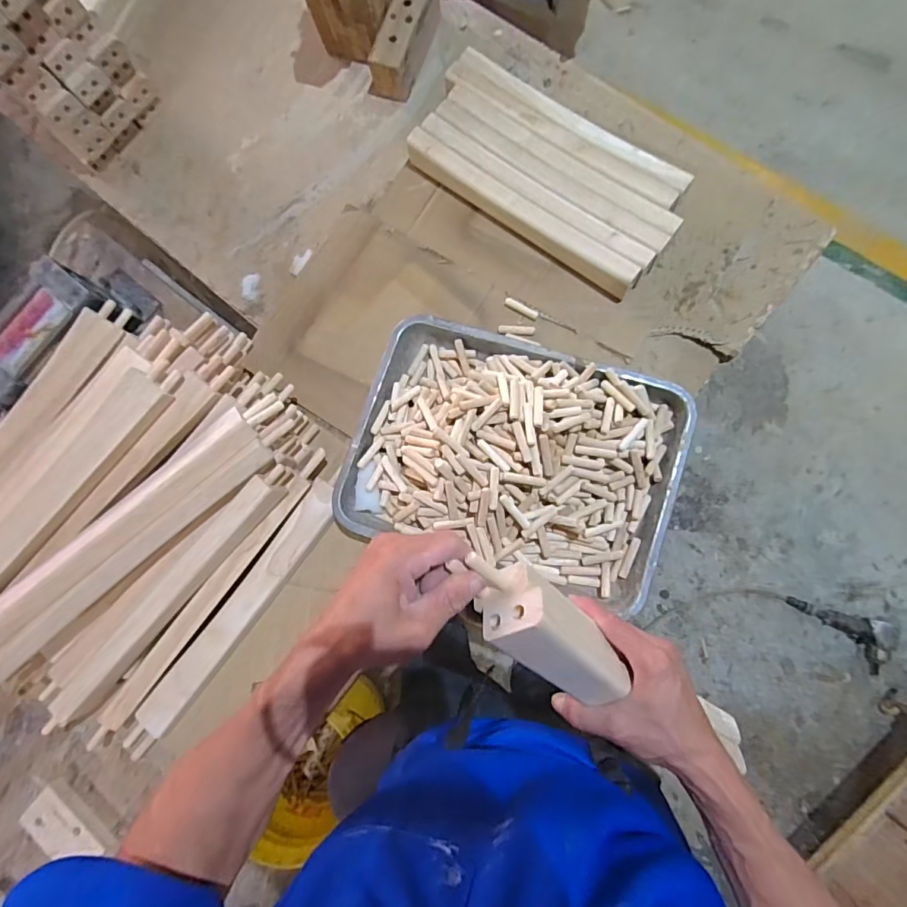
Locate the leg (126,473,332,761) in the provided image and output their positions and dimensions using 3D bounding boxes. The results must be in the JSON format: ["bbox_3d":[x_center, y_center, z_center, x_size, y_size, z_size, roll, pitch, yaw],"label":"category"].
[{"bbox_3d":[-0.277,0.209,0.619,0.046,0.031,0.403,35,87,9],"label":"leg"}]

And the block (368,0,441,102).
[{"bbox_3d":[-0.072,-0.619,0.728,0.064,0.056,0.171,19,85,8],"label":"block"}]

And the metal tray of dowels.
[{"bbox_3d":[0.072,0.004,0.615,0.395,0.095,0.298,14,84,7],"label":"metal tray of dowels"}]

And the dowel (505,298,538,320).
[{"bbox_3d":[0.094,-0.201,0.677,0.050,0.008,0.011,29,88,8],"label":"dowel"}]

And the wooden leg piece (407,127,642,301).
[{"bbox_3d":[0.088,-0.328,0.674,0.369,0.045,0.039,36,87,9],"label":"wooden leg piece"}]

